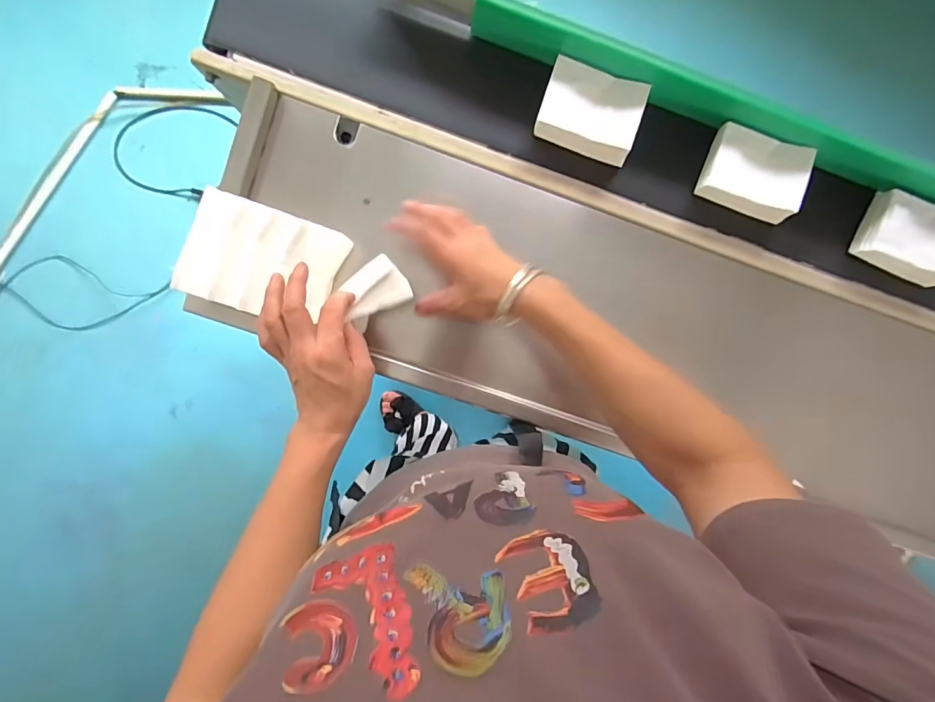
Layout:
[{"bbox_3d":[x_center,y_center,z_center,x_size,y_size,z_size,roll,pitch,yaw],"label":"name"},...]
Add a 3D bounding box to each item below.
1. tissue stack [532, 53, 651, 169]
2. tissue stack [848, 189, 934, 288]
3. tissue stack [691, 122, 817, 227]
[{"bbox_3d":[0.129,-0.248,0.478,0.103,0.035,0.069,18,93,-3],"label":"tissue stack"},{"bbox_3d":[0.485,-0.123,0.499,0.102,0.039,0.075,18,93,-3],"label":"tissue stack"},{"bbox_3d":[0.303,-0.187,0.487,0.105,0.031,0.074,18,93,-3],"label":"tissue stack"}]

